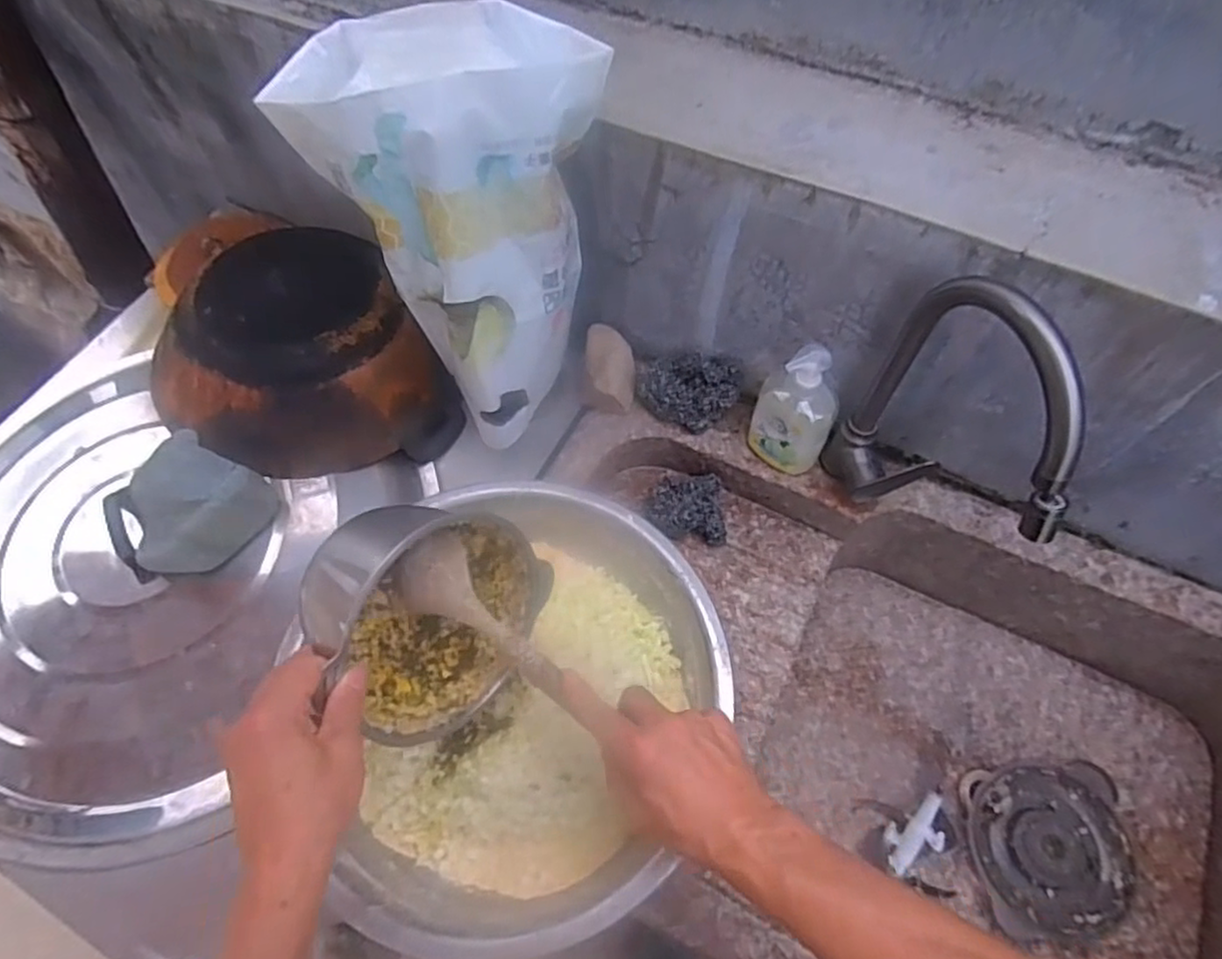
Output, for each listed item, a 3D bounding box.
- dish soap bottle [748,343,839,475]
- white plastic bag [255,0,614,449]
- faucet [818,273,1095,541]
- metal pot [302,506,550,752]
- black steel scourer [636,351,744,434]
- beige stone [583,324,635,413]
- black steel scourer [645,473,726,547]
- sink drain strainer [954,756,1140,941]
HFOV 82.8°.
[{"bbox_3d":[0.198,-0.075,0.737,0.082,0.156,0.056,21,64,11],"label":"dish soap bottle"},{"bbox_3d":[-0.128,-0.238,0.654,0.178,0.351,0.202,33,67,16],"label":"white plastic bag"},{"bbox_3d":[0.313,-0.034,0.622,0.079,0.330,0.225,-19,64,-10],"label":"faucet"},{"bbox_3d":[-0.142,0.096,0.522,0.151,0.160,0.172,36,52,7],"label":"metal pot"},{"bbox_3d":[0.088,-0.112,0.814,0.124,0.061,0.078,24,64,12],"label":"black steel scourer"},{"bbox_3d":[-0.002,-0.132,0.836,0.062,0.054,0.109,3,62,1],"label":"beige stone"},{"bbox_3d":[0.091,0.030,0.823,0.091,0.035,0.078,7,62,4],"label":"black steel scourer"},{"bbox_3d":[0.504,0.422,0.795,0.179,0.025,0.168,-3,62,-2],"label":"sink drain strainer"}]

